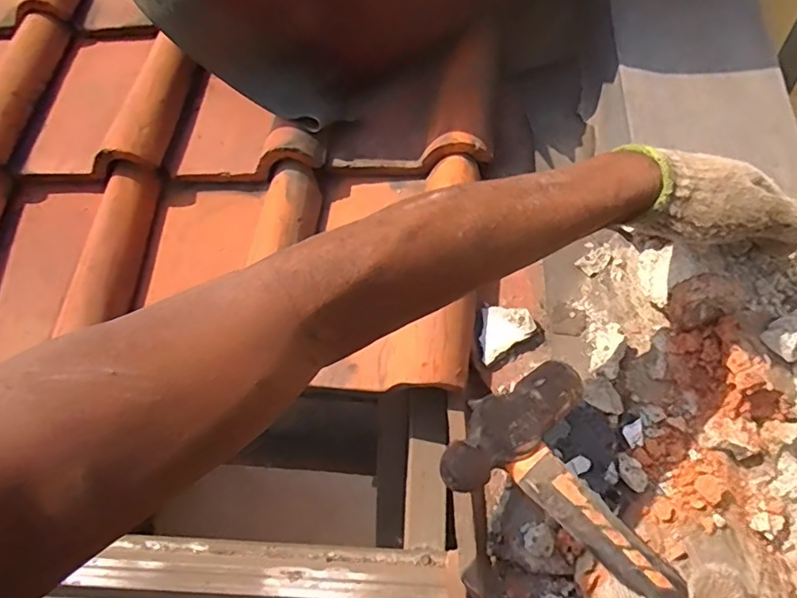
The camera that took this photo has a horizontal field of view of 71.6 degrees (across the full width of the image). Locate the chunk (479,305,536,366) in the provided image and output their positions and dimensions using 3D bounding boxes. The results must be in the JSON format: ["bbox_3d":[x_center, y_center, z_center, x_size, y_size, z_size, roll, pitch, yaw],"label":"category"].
[{"bbox_3d":[0.106,0.035,0.533,0.049,0.014,0.055,3,61,11],"label":"chunk"}]

